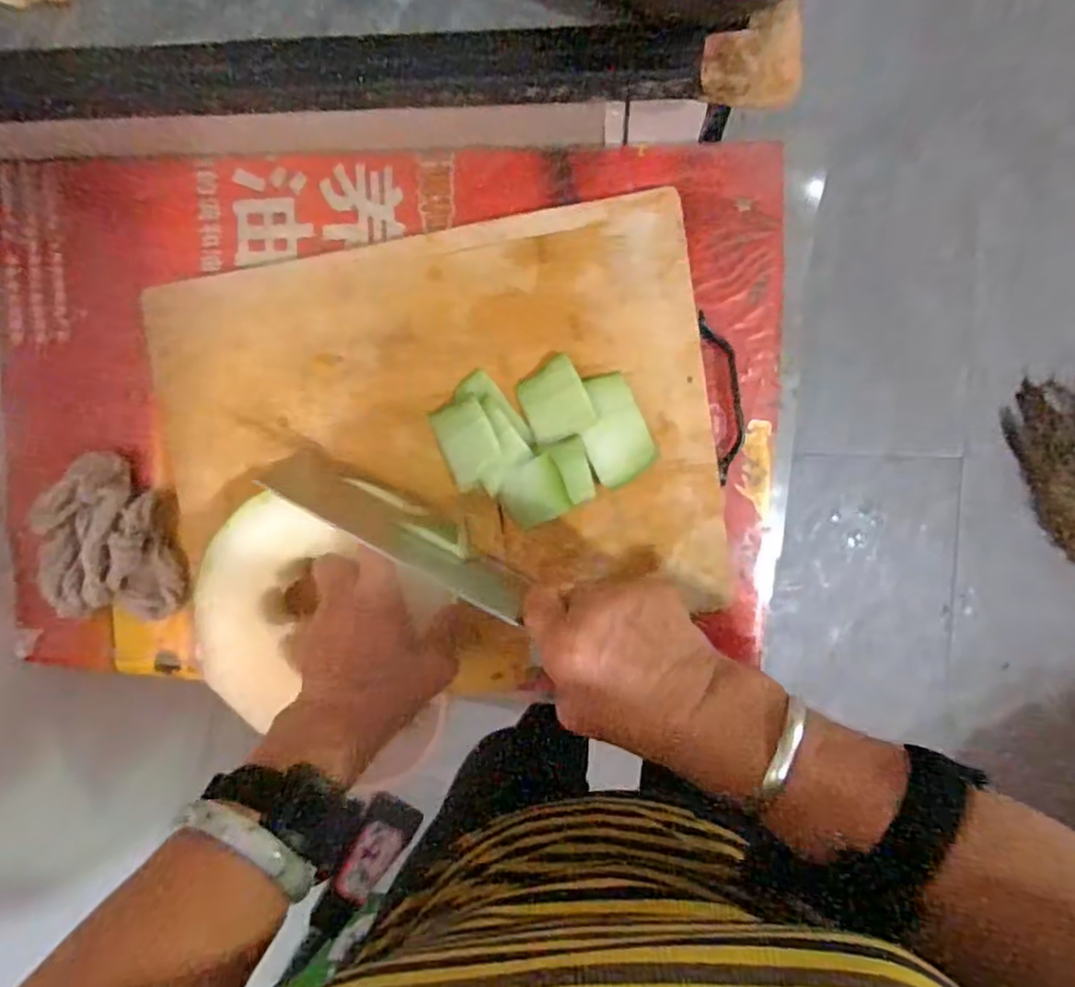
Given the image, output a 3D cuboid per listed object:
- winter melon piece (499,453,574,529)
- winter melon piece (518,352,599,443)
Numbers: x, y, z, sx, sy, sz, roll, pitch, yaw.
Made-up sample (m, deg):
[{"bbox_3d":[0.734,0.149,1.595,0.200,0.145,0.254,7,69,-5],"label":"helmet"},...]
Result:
[{"bbox_3d":[-0.002,0.000,0.477,0.045,0.012,0.043,-28,91,6],"label":"winter melon piece"},{"bbox_3d":[0.012,-0.065,0.469,0.045,0.016,0.054,-22,92,6],"label":"winter melon piece"}]

